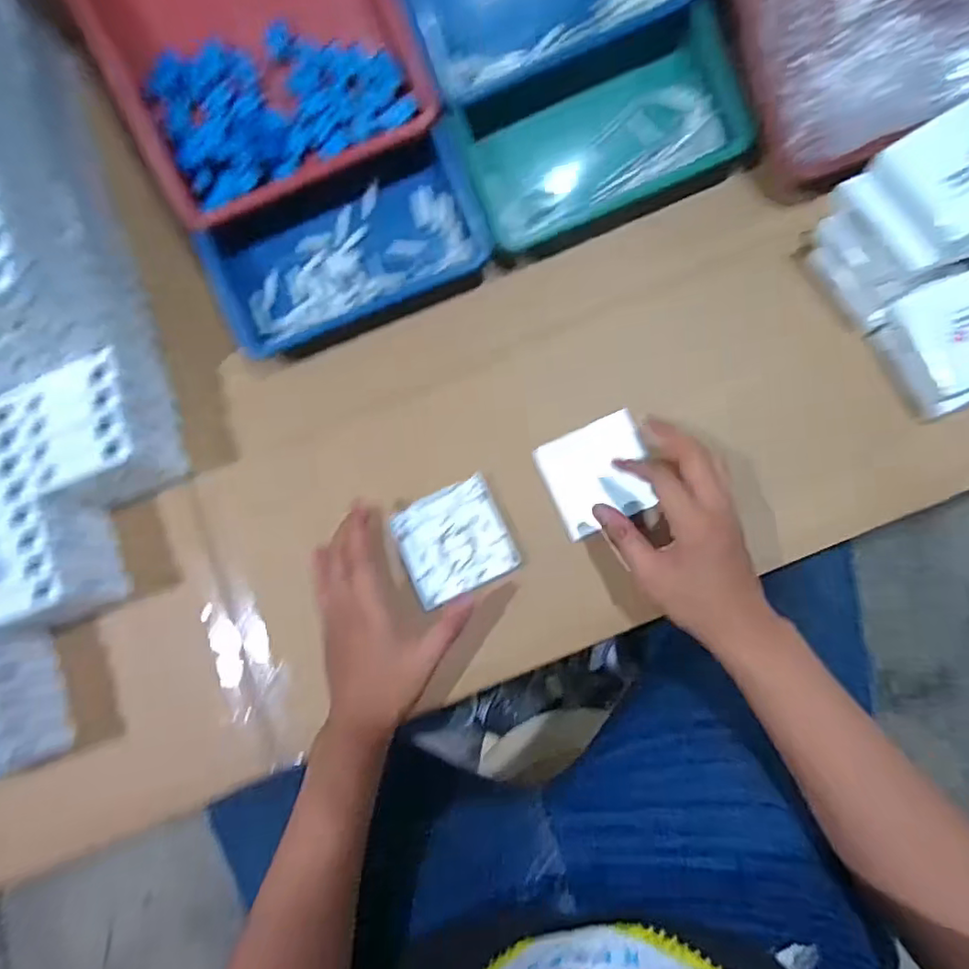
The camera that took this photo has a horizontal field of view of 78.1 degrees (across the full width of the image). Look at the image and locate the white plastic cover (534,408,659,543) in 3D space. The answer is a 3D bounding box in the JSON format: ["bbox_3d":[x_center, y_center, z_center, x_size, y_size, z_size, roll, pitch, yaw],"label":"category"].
[{"bbox_3d":[0.099,-0.008,0.516,0.088,0.014,0.087,-22,81,2],"label":"white plastic cover"}]

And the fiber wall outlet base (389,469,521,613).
[{"bbox_3d":[-0.026,0.049,0.517,0.092,0.011,0.089,-26,81,2],"label":"fiber wall outlet base"}]

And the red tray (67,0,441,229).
[{"bbox_3d":[-0.206,-0.399,0.489,0.234,0.061,0.292,-25,110,-3],"label":"red tray"}]

